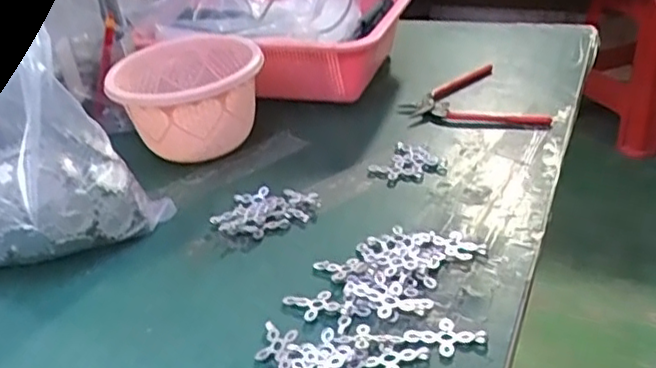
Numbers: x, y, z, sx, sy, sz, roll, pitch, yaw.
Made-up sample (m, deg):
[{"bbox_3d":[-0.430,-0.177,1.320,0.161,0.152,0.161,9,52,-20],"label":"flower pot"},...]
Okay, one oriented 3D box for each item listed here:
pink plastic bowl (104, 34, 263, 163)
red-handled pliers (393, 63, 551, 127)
[{"bbox_3d":[-0.134,-0.080,0.638,0.136,0.096,0.134,-16,32,-12],"label":"pink plastic bowl"},{"bbox_3d":[0.158,-0.096,0.677,0.149,0.017,0.105,6,34,22],"label":"red-handled pliers"}]

